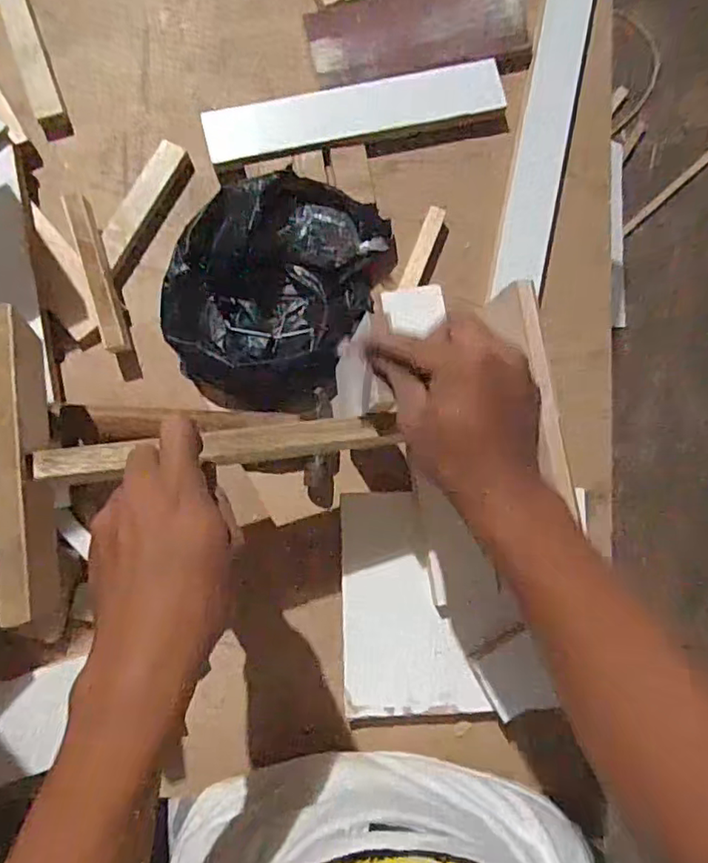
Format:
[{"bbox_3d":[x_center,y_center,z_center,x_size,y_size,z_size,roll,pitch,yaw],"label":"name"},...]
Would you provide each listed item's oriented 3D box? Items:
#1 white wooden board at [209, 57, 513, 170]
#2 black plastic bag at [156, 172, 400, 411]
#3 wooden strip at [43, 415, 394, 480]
[{"bbox_3d":[0.003,-0.313,0.583,0.292,0.009,0.058,-15,88,-5],"label":"white wooden board"},{"bbox_3d":[-0.073,-0.130,0.553,0.170,0.044,0.214,25,85,-3],"label":"black plastic bag"},{"bbox_3d":[-0.089,0.011,0.421,0.243,0.011,0.023,-6,89,-15],"label":"wooden strip"}]

